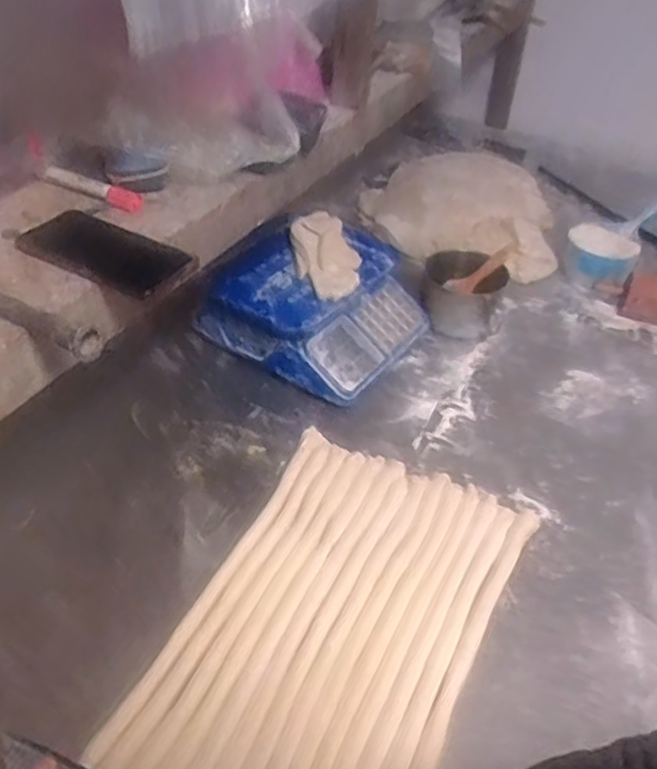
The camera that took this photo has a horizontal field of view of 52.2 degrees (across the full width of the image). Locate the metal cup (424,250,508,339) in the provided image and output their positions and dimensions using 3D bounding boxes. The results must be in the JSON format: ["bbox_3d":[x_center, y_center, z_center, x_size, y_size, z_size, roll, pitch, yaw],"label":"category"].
[{"bbox_3d":[0.226,-0.147,1.136,0.129,0.118,0.129,10,40,7],"label":"metal cup"}]

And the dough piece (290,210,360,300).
[{"bbox_3d":[-0.003,-0.218,1.095,0.101,0.033,0.236,-4,42,-10],"label":"dough piece"}]

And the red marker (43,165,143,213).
[{"bbox_3d":[-0.252,-0.212,0.719,0.121,0.020,0.020,22,43,18],"label":"red marker"}]

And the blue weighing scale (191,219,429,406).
[{"bbox_3d":[-0.016,-0.133,1.093,0.298,0.114,0.293,24,43,22],"label":"blue weighing scale"}]

